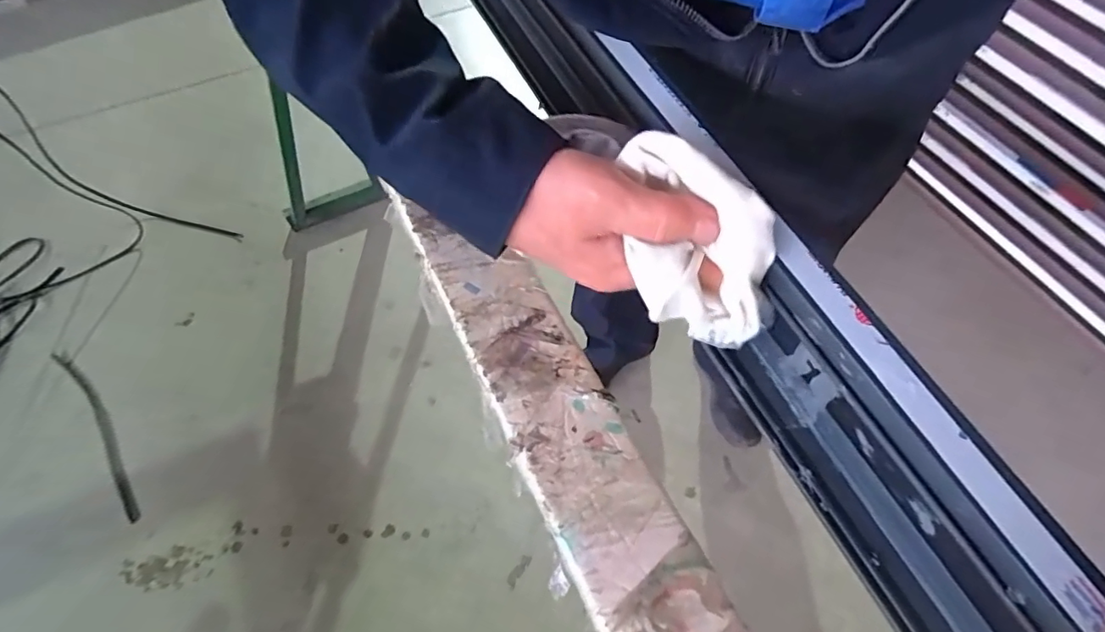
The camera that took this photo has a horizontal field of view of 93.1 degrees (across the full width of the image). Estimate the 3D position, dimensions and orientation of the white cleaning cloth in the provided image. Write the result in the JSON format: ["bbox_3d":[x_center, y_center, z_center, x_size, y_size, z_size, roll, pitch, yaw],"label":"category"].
[{"bbox_3d":[0.070,-0.036,0.263,0.063,0.078,0.079,-2,61,0],"label":"white cleaning cloth"}]

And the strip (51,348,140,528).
[{"bbox_3d":[-1.000,0.234,1.147,0.050,0.023,0.518,-39,67,-19],"label":"strip"}]

